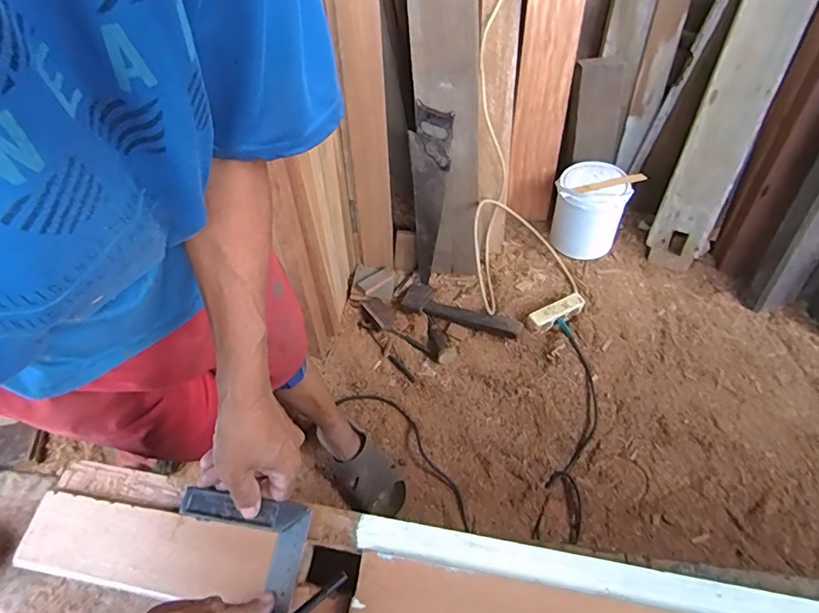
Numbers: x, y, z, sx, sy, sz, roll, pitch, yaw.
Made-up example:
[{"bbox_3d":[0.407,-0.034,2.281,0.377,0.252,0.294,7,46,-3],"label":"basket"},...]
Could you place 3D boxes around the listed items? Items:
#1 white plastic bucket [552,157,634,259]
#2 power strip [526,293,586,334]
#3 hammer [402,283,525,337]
[{"bbox_3d":[0.488,-0.266,1.312,0.197,0.217,0.207,26,65,15],"label":"white plastic bucket"},{"bbox_3d":[0.381,0.014,1.237,0.174,0.047,0.054,-27,63,-13],"label":"power strip"},{"bbox_3d":[0.129,0.011,1.253,0.328,0.048,0.104,26,64,15],"label":"hammer"}]

